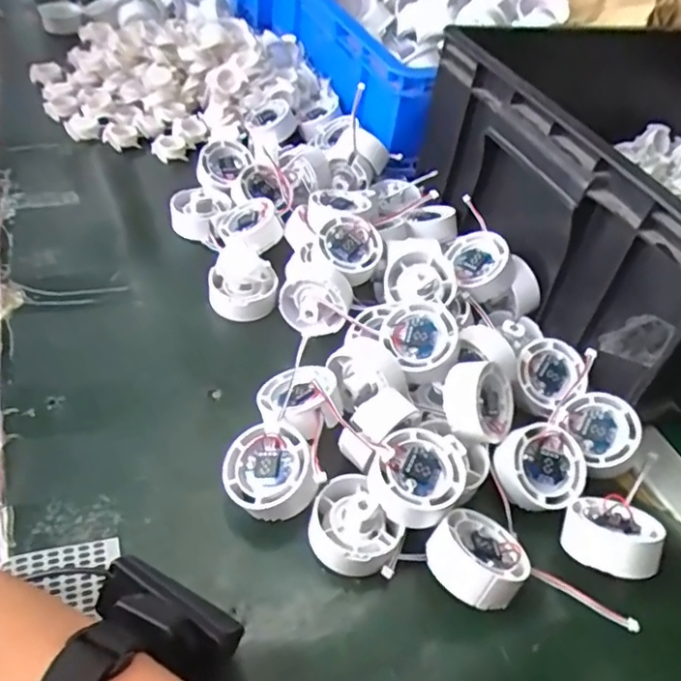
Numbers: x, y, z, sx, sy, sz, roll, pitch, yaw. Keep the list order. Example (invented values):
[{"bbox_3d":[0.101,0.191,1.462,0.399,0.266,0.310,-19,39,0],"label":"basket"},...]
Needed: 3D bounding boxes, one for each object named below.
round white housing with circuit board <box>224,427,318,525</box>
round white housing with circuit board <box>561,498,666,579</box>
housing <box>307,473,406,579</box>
[{"bbox_3d":[-0.041,0.079,0.375,0.054,0.023,0.056,-7,59,11],"label":"round white housing with circuit board"},{"bbox_3d":[0.165,0.118,0.375,0.053,0.023,0.053,-8,19,-35],"label":"round white housing with circuit board"},{"bbox_3d":[0.006,0.109,0.365,0.046,0.028,0.054,-26,55,-31],"label":"housing"}]

